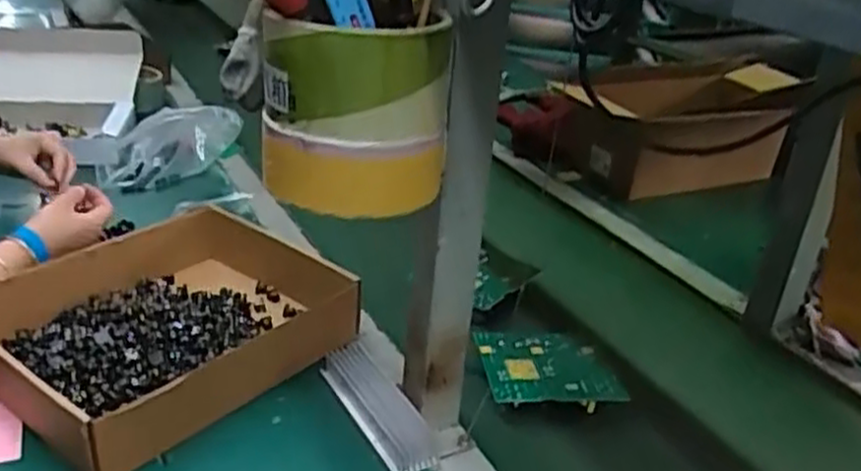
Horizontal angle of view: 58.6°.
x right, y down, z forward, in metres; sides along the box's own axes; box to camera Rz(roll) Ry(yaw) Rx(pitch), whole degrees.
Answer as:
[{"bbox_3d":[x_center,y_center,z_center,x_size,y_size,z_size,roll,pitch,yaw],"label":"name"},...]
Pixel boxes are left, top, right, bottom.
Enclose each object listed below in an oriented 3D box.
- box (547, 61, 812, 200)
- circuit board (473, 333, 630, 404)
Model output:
[{"bbox_3d":[0.378,-0.161,1.232,0.310,0.156,0.247,-4,27,-17],"label":"box"},{"bbox_3d":[0.112,0.131,0.771,0.128,0.022,0.112,0,26,-9],"label":"circuit board"}]

